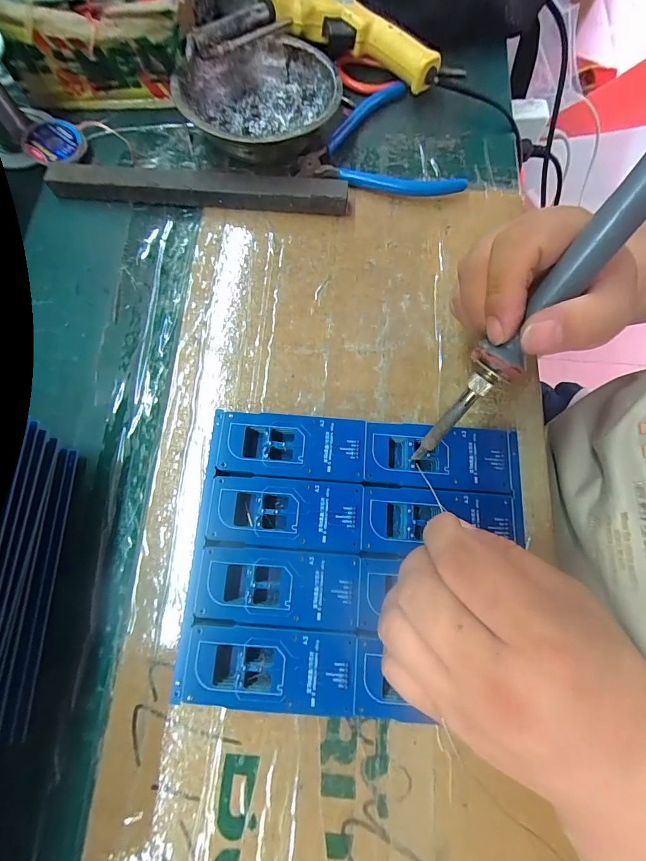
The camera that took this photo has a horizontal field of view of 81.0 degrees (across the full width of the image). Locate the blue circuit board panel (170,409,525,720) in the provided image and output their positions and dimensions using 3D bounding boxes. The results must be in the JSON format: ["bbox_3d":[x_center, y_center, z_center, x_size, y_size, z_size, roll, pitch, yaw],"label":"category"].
[{"bbox_3d":[0.021,0.071,0.221,0.188,0.004,0.158,4,74,0],"label":"blue circuit board panel"}]

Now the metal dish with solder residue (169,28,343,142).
[{"bbox_3d":[-0.050,-0.264,0.304,0.123,0.032,0.118,0,74,-1],"label":"metal dish with solder residue"}]

